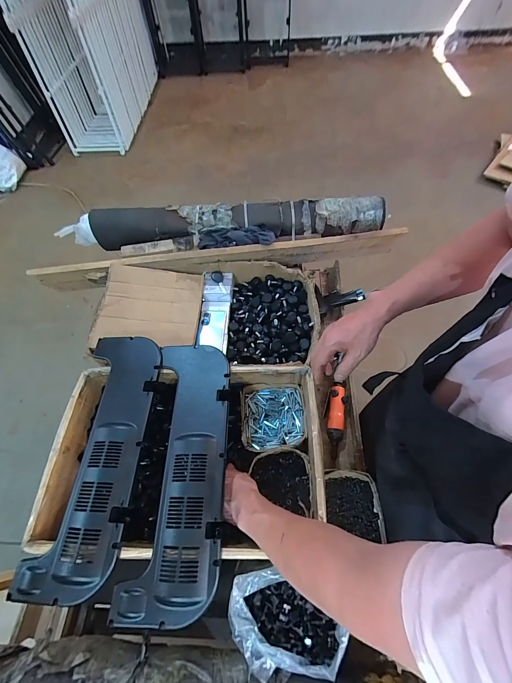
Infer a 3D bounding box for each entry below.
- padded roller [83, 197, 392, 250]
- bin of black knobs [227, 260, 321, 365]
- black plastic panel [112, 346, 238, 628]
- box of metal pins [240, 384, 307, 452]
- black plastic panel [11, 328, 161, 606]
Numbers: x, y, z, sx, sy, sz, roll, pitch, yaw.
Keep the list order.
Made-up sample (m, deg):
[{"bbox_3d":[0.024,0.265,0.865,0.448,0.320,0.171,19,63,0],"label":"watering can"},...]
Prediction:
[{"bbox_3d":[-0.078,-0.366,0.915,0.919,0.091,0.114,1,61,3],"label":"padded roller"},{"bbox_3d":[0.041,-0.084,0.810,0.238,0.088,0.297,0,61,3],"label":"bin of black knobs"},{"bbox_3d":[-0.133,0.216,0.550,0.161,0.020,0.471,0,59,3],"label":"black plastic panel"},{"bbox_3d":[0.041,0.182,0.708,0.148,0.053,0.150,-4,61,1],"label":"box of metal pins"},{"bbox_3d":[-0.300,0.196,0.568,0.158,0.021,0.476,0,61,3],"label":"black plastic panel"}]

